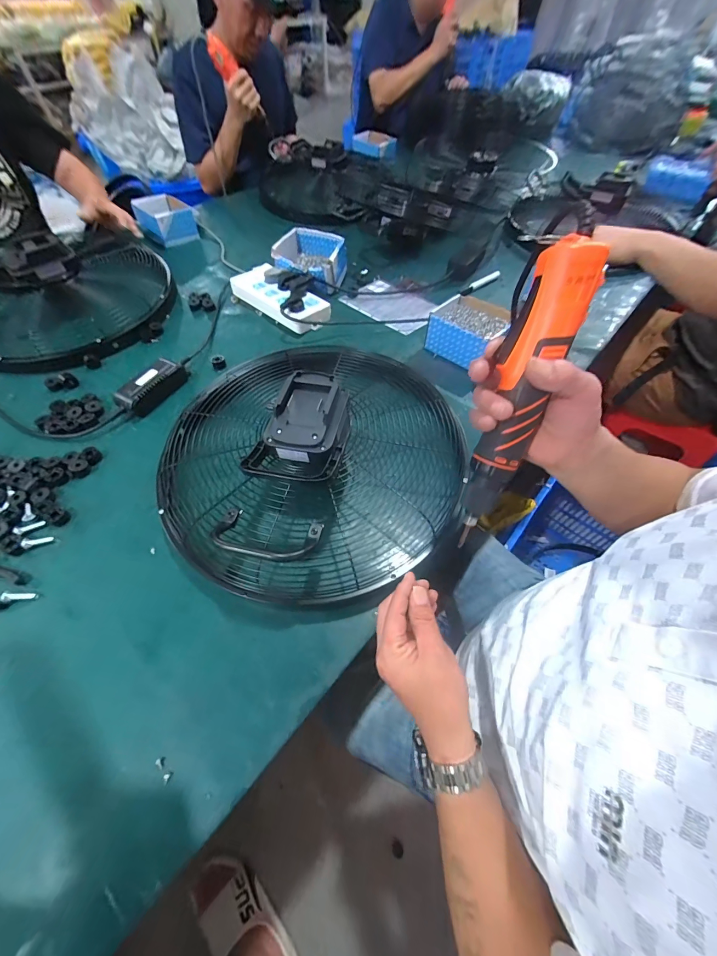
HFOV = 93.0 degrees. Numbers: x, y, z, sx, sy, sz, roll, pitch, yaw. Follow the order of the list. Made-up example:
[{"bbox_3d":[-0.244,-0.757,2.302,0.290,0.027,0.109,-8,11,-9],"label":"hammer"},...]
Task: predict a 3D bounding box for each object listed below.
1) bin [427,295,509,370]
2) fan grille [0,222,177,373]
[{"bbox_3d":[0.208,-0.276,0.649,0.133,0.066,0.119,33,61,20],"label":"bin"},{"bbox_3d":[-0.618,-0.402,0.710,0.394,0.119,0.421,38,64,22],"label":"fan grille"}]

